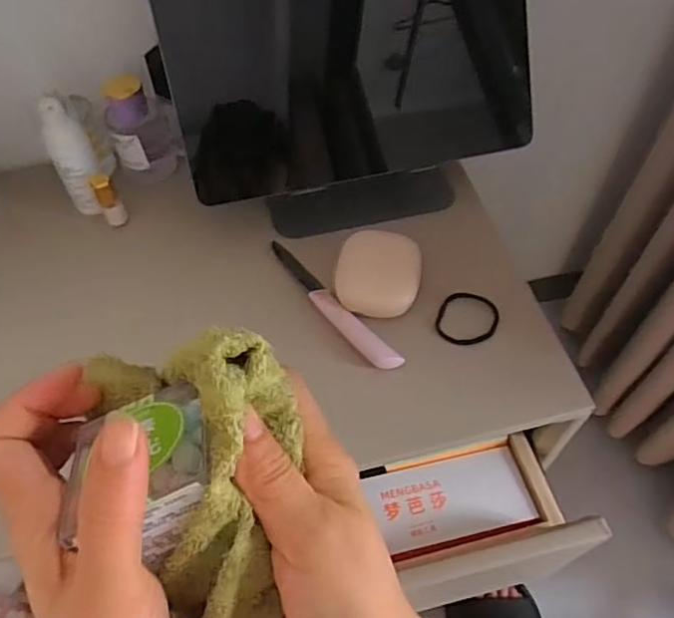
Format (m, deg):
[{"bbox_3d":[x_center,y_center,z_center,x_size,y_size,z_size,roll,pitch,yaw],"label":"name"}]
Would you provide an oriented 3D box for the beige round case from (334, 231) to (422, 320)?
[{"bbox_3d":[0.033,-0.029,0.464,0.065,0.021,0.068,10,55,7],"label":"beige round case"}]

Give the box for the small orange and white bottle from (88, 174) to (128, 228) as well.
[{"bbox_3d":[-0.198,-0.095,0.509,0.017,0.043,0.020,-26,59,-17],"label":"small orange and white bottle"}]

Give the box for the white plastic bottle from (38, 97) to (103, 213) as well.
[{"bbox_3d":[-0.222,-0.125,0.494,0.032,0.105,0.026,-26,59,-17],"label":"white plastic bottle"}]

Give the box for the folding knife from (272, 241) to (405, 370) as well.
[{"bbox_3d":[-0.008,-0.006,0.471,0.020,0.012,0.159,-34,61,-21],"label":"folding knife"}]

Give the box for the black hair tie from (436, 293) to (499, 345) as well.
[{"bbox_3d":[0.104,0.008,0.463,0.047,0.005,0.046,-2,63,3],"label":"black hair tie"}]

